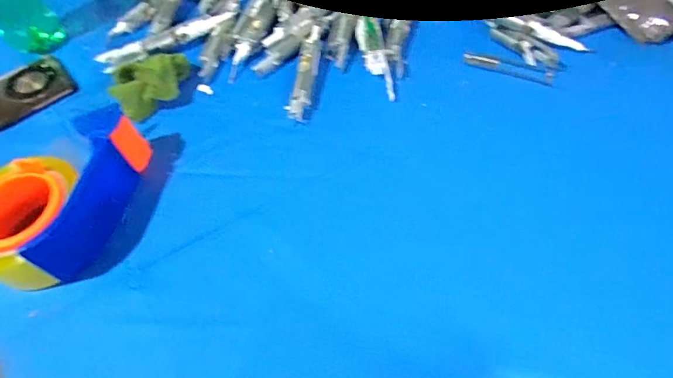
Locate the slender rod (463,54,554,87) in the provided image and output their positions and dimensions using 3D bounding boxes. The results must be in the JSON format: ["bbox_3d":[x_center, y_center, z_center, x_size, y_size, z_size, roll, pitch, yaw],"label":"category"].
[{"bbox_3d":[0.182,-0.128,0.466,0.092,0.007,0.015,16,59,13],"label":"slender rod"}]

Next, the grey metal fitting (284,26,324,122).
[{"bbox_3d":[-0.032,-0.123,0.461,0.020,0.019,0.127,7,57,8],"label":"grey metal fitting"}]

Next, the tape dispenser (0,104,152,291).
[{"bbox_3d":[-0.239,0.002,0.370,0.094,0.062,0.152,14,58,12],"label":"tape dispenser"}]

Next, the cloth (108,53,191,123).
[{"bbox_3d":[-0.185,-0.109,0.448,0.083,0.040,0.033,-38,63,-20],"label":"cloth"}]

